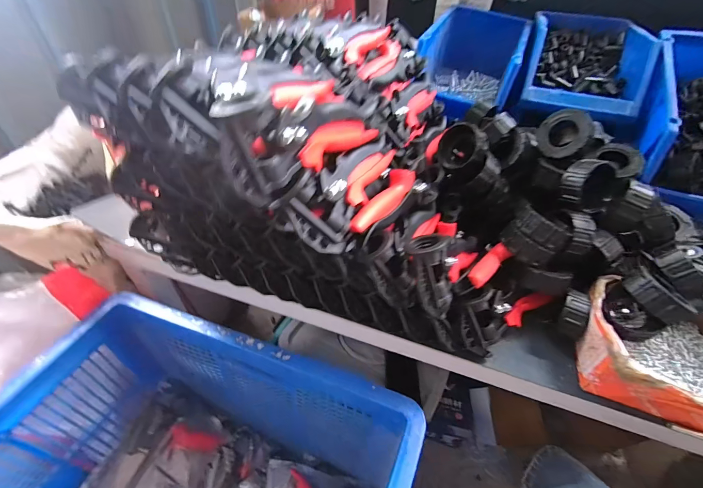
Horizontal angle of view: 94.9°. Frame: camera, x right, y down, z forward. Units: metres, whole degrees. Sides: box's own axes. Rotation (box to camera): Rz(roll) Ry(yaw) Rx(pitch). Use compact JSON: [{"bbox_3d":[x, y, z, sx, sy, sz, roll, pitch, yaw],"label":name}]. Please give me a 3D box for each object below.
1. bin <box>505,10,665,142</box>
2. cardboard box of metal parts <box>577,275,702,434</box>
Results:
[{"bbox_3d":[0.471,-0.368,0.679,0.215,0.143,0.333,17,44,16],"label":"bin"},{"bbox_3d":[0.365,0.130,0.377,0.172,0.069,0.152,19,45,18],"label":"cardboard box of metal parts"}]

